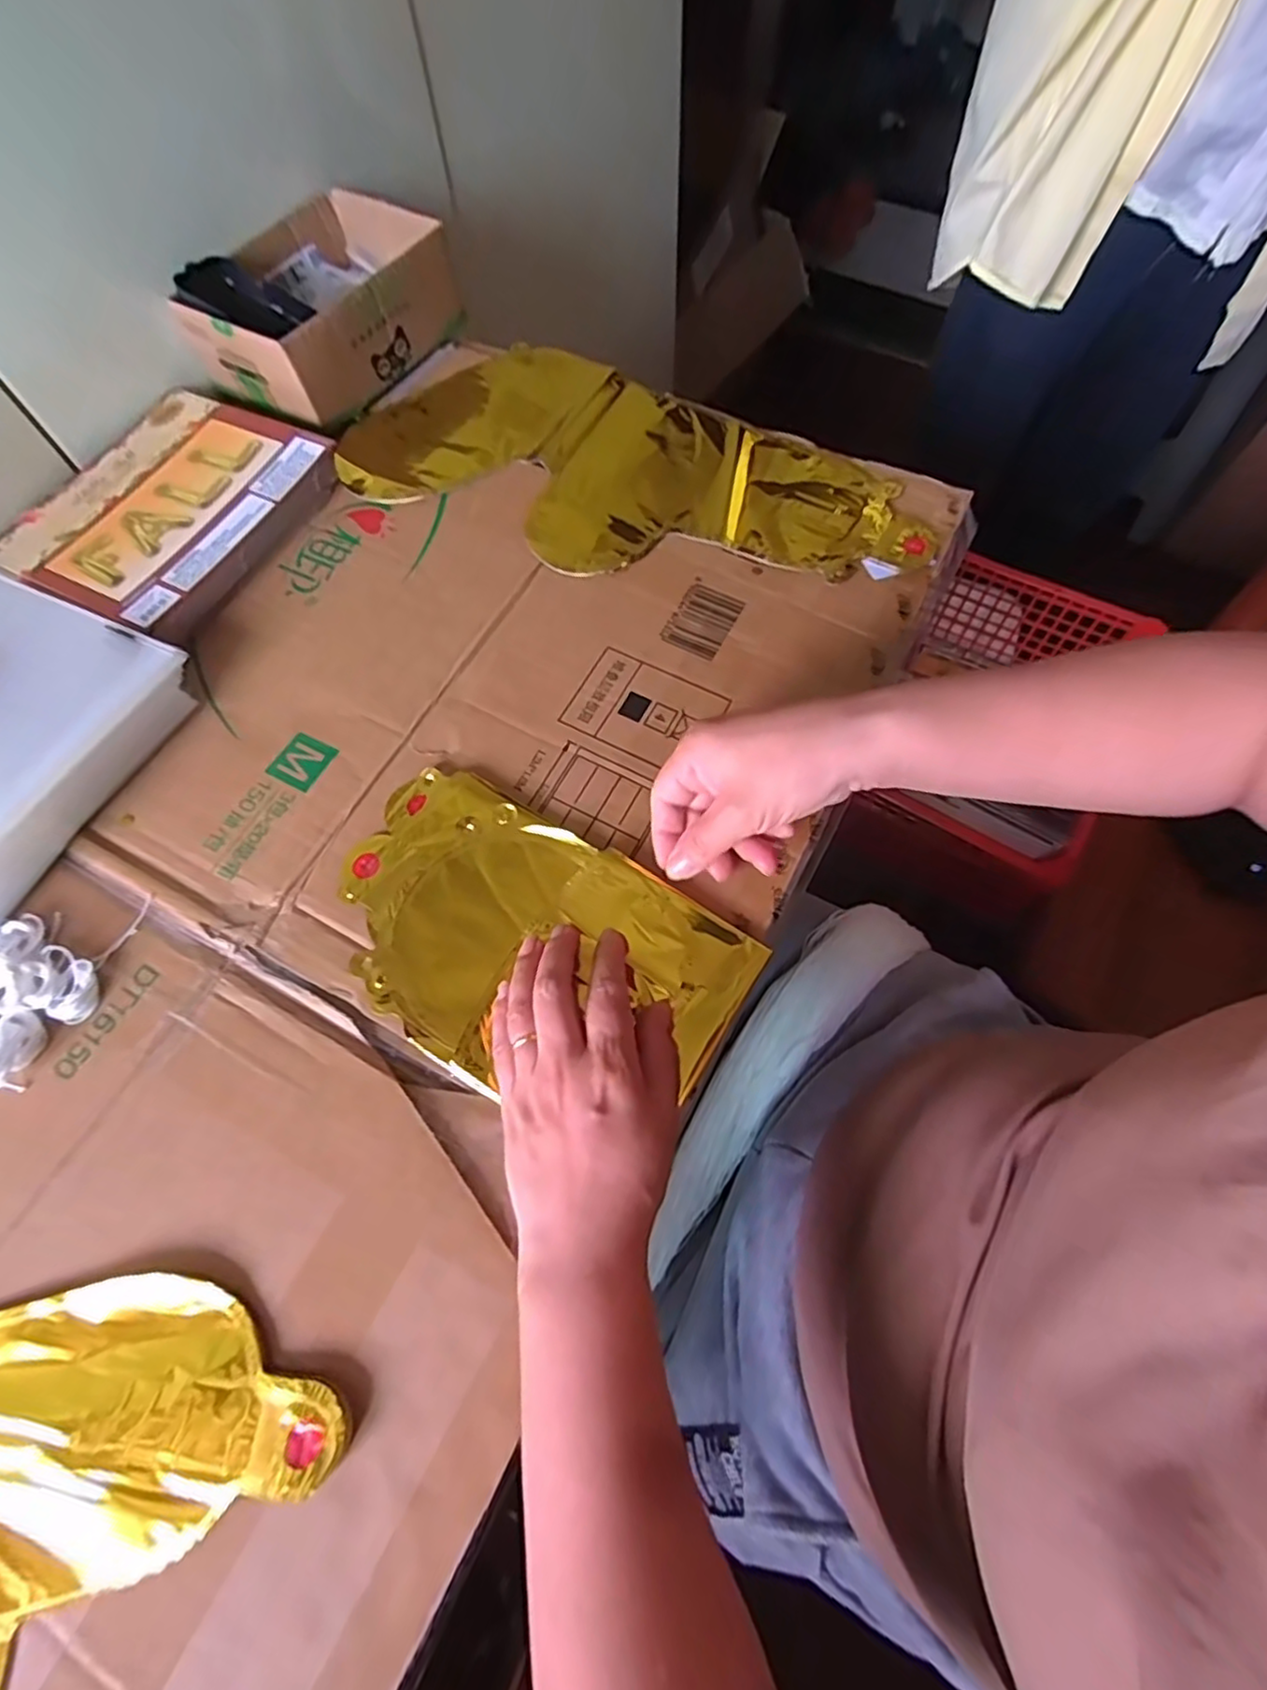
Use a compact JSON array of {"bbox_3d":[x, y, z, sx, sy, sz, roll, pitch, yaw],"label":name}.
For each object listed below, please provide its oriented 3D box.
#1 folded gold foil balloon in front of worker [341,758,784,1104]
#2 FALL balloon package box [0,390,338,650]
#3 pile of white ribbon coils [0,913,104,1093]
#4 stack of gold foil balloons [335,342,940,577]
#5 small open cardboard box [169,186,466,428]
[{"bbox_3d":[-0.059,0.055,0.365,0.224,0.015,0.139,28,70,14],"label":"folded gold foil balloon in front of worker"},{"bbox_3d":[-0.345,-0.249,0.497,0.186,0.025,0.199,24,69,12],"label":"FALL balloon package box"},{"bbox_3d":[-0.329,0.083,0.351,0.073,0.018,0.077,30,71,14],"label":"pile of white ribbon coils"},{"bbox_3d":[-0.009,-0.276,0.495,0.427,0.014,0.190,28,70,14],"label":"stack of gold foil balloons"},{"bbox_3d":[-0.247,-0.429,0.540,0.144,0.069,0.183,30,71,14],"label":"small open cardboard box"}]

